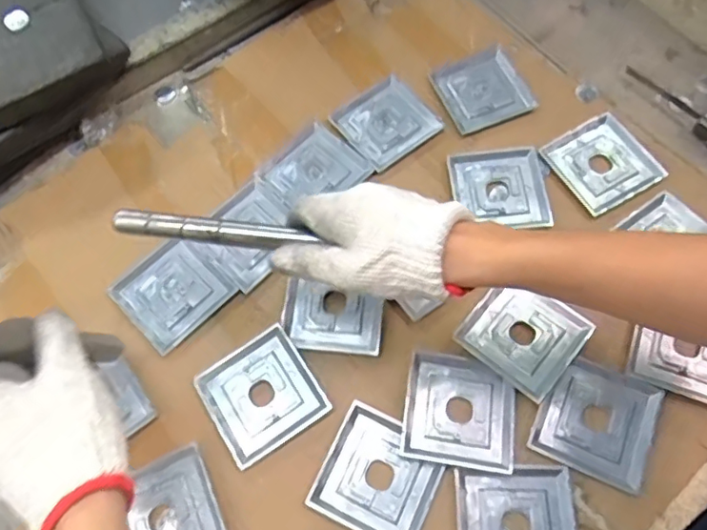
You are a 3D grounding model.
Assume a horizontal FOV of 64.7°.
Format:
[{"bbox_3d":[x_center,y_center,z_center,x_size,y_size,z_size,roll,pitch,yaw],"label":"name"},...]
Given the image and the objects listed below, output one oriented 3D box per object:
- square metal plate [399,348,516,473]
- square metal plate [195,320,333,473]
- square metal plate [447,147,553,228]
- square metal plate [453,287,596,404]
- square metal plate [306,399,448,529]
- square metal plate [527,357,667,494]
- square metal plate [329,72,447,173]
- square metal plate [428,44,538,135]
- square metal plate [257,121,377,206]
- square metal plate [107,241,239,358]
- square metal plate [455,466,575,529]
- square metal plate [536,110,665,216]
[{"bbox_3d":[0.089,0.119,0.467,0.089,0.010,0.090,8,67,6],"label":"square metal plate"},{"bbox_3d":[-0.080,0.111,0.482,0.092,0.011,0.093,-33,69,-11],"label":"square metal plate"},{"bbox_3d":[0.144,-0.077,0.556,0.086,0.012,0.083,-5,66,1],"label":"square metal plate"},{"bbox_3d":[0.149,0.059,0.488,0.088,0.013,0.088,39,74,17],"label":"square metal plate"},{"bbox_3d":[0.022,0.170,0.450,0.089,0.008,0.089,23,70,12],"label":"square metal plate"},{"bbox_3d":[0.202,0.127,0.461,0.091,0.009,0.087,21,69,12],"label":"square metal plate"},{"bbox_3d":[0.034,-0.152,0.592,0.090,0.008,0.087,-36,69,-12],"label":"square metal plate"},{"bbox_3d":[0.140,-0.187,0.598,0.089,0.019,0.098,-19,67,-5],"label":"square metal plate"},{"bbox_3d":[-0.040,-0.097,0.571,0.082,0.007,0.090,41,74,18],"label":"square metal plate"},{"bbox_3d":[-0.172,0.024,0.529,0.088,0.005,0.088,42,75,18],"label":"square metal plate"},{"bbox_3d":[0.126,0.203,0.432,0.087,0.010,0.086,-2,66,2],"label":"square metal plate"},{"bbox_3d":[0.248,-0.102,0.559,0.089,0.013,0.092,-28,68,-9],"label":"square metal plate"}]

